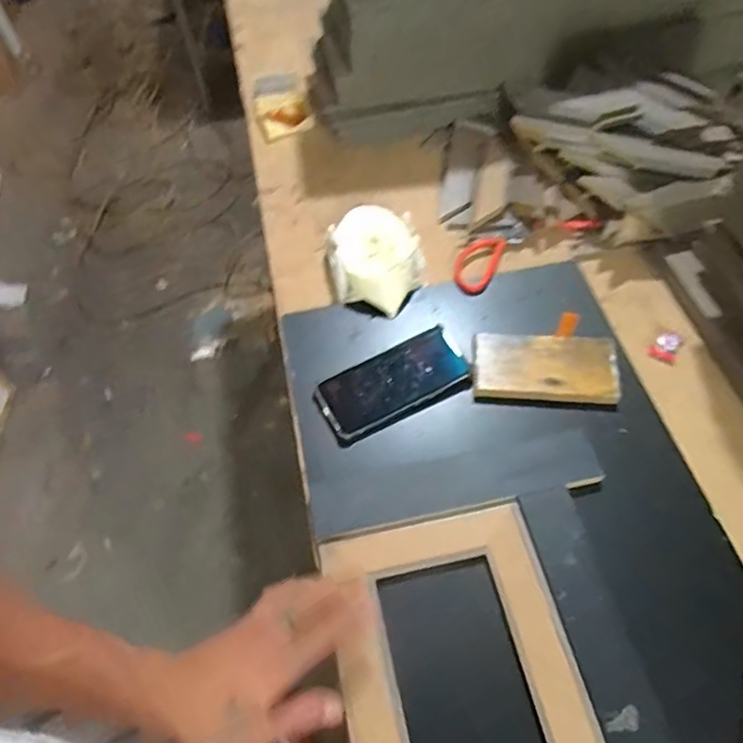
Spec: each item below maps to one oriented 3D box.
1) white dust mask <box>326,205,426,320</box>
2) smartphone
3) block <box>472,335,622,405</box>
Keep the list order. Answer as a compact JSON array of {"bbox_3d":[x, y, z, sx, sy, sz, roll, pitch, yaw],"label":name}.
[{"bbox_3d":[0.003,-0.141,0.704,0.114,0.051,0.141,-19,59,-8],"label":"white dust mask"},{"bbox_3d":[0.023,0.010,0.629,0.166,0.011,0.074,-27,61,-12],"label":"smartphone"},{"bbox_3d":[0.191,-0.006,0.626,0.154,0.016,0.078,2,59,5],"label":"block"}]

